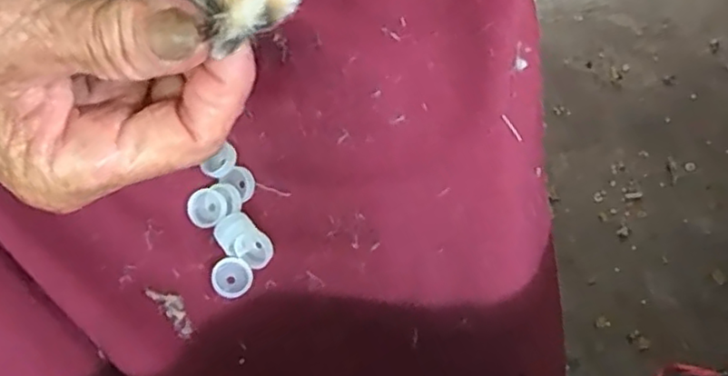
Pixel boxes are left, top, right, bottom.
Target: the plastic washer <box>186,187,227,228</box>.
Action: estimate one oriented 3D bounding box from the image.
[{"bbox_3d":[-0.068,0.009,0.286,0.017,0.005,0.016,0,78,0],"label":"plastic washer"}]

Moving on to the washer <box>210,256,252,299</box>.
[{"bbox_3d":[-0.057,0.038,0.279,0.016,0.004,0.017,0,78,0],"label":"washer"}]

